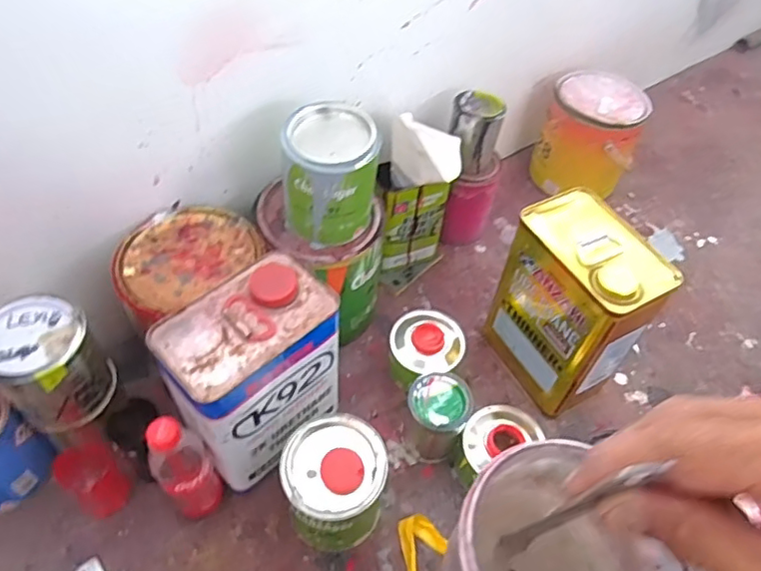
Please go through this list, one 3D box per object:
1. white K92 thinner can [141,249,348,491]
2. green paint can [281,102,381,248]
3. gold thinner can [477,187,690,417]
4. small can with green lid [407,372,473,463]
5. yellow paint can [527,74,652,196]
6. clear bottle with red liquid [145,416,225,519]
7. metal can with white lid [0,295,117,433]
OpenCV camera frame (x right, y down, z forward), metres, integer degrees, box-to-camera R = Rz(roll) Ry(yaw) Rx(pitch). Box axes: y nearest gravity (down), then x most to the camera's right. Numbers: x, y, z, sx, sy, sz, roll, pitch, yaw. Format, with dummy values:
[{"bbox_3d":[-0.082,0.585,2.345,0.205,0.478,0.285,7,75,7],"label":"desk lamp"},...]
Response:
[{"bbox_3d":[-0.135,0.097,0.656,0.170,0.220,0.117,-34,61,-25],"label":"white K92 thinner can"},{"bbox_3d":[-0.060,-0.123,0.690,0.095,0.146,0.090,2,53,-2],"label":"green paint can"},{"bbox_3d":[0.239,0.034,0.761,0.114,0.258,0.168,-24,57,-21],"label":"gold thinner can"},{"bbox_3d":[0.068,0.169,0.729,0.073,0.102,0.071,2,53,-2],"label":"small can with green lid"},{"bbox_3d":[0.370,-0.257,1.047,0.157,0.173,0.154,2,53,-2],"label":"yellow paint can"},{"bbox_3d":[-0.205,0.204,0.634,0.058,0.193,0.052,-31,60,-24],"label":"clear bottle with red liquid"},{"bbox_3d":[-0.351,0.086,0.625,0.091,0.124,0.093,2,53,-2],"label":"metal can with white lid"}]

